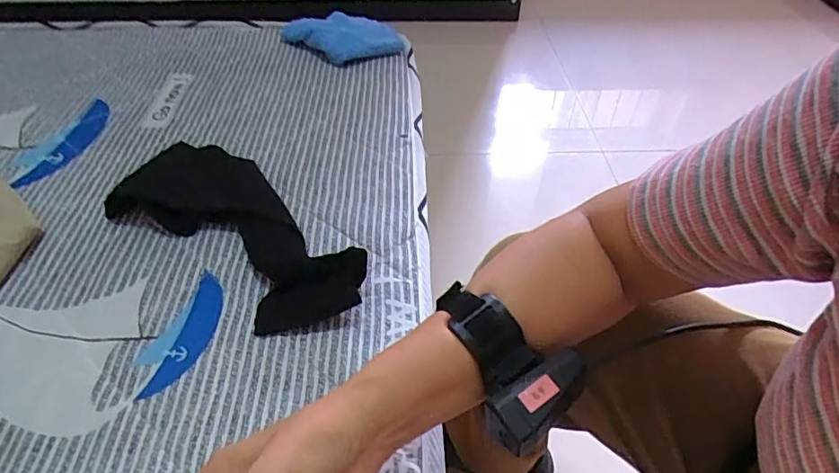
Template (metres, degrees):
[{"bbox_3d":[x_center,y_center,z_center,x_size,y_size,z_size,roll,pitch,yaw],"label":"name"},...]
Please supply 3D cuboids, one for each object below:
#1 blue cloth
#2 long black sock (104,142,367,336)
[{"bbox_3d":[-0.121,-0.297,0.756,0.179,0.034,0.085,18,48,16],"label":"blue cloth"},{"bbox_3d":[-0.168,-0.017,0.474,0.294,0.038,0.127,30,53,25],"label":"long black sock"}]

